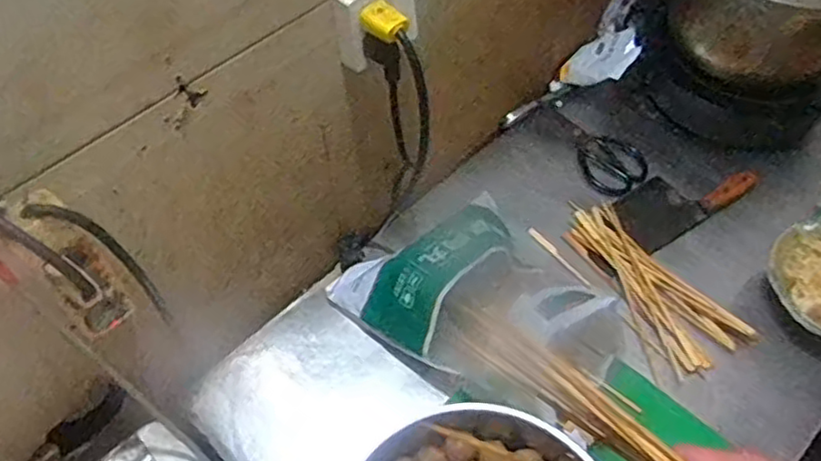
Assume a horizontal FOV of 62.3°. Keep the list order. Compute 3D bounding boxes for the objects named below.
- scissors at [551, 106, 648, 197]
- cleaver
[{"bbox_3d":[0.297,-0.135,1.125,0.101,0.012,0.193,-37,61,-22],"label":"scissors"},{"bbox_3d":[0.394,-0.037,1.053,0.308,0.017,0.100,-28,58,-17],"label":"cleaver"}]

